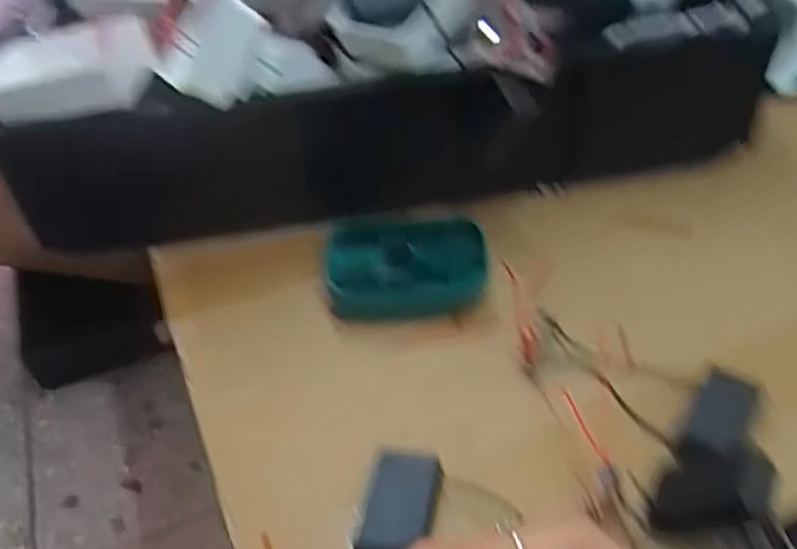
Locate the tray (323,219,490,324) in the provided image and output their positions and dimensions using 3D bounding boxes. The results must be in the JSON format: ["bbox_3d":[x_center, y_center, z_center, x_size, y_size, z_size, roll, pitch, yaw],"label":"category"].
[{"bbox_3d":[0.005,-0.006,0.434,0.092,0.029,0.067,-3,42,3],"label":"tray"}]

